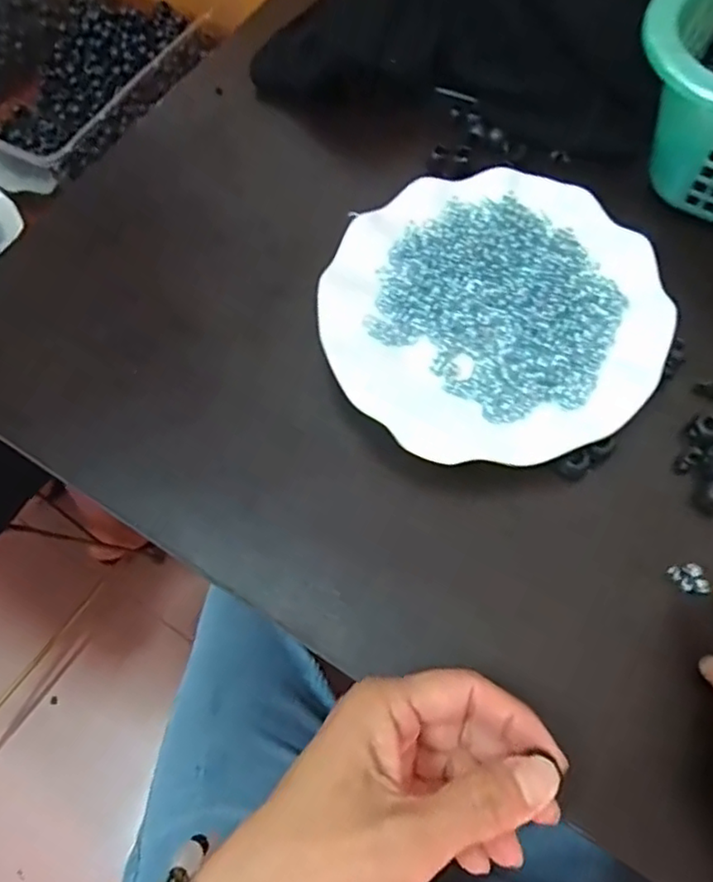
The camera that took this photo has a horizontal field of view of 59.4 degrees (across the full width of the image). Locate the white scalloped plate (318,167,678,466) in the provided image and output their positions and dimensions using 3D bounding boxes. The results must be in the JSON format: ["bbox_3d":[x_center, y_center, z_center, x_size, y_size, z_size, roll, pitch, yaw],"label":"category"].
[{"bbox_3d":[0.075,-0.075,0.350,0.180,0.016,0.177,-1,70,2],"label":"white scalloped plate"}]

